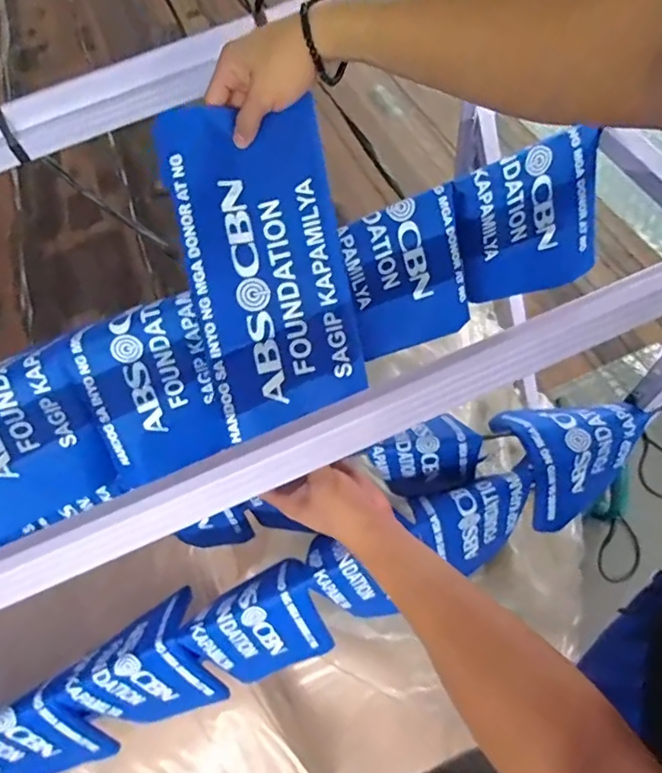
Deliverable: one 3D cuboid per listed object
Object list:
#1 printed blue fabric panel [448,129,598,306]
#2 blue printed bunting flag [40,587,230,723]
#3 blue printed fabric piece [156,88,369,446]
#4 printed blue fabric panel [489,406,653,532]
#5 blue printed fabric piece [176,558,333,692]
[{"bbox_3d":[0.225,-0.184,0.585,0.158,0.172,0.022,-21,40,4],"label":"printed blue fabric panel"},{"bbox_3d":[-0.244,0.367,0.658,0.165,0.133,0.142,-26,63,-12],"label":"blue printed bunting flag"},{"bbox_3d":[-0.059,-0.105,0.464,0.142,0.017,0.277,-13,95,-8],"label":"blue printed fabric piece"},{"bbox_3d":[0.309,0.080,0.700,0.140,0.136,0.157,-38,66,-18],"label":"printed blue fabric panel"},{"bbox_3d":[-0.096,0.313,0.681,0.162,0.160,0.127,-20,62,-10],"label":"blue printed fabric piece"}]

